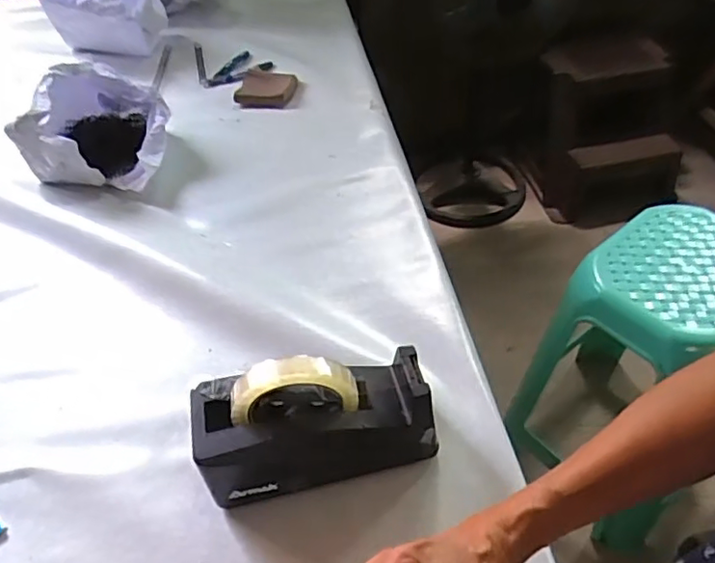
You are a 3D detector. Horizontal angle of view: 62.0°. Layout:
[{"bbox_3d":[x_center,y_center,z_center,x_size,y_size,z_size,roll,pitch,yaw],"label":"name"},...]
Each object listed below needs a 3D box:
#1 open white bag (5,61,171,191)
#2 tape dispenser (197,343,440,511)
[{"bbox_3d":[-0.374,-0.228,0.857,0.189,0.126,0.170,-4,45,1],"label":"open white bag"},{"bbox_3d":[-0.036,0.114,0.504,0.191,0.132,0.070,-10,45,-5],"label":"tape dispenser"}]

